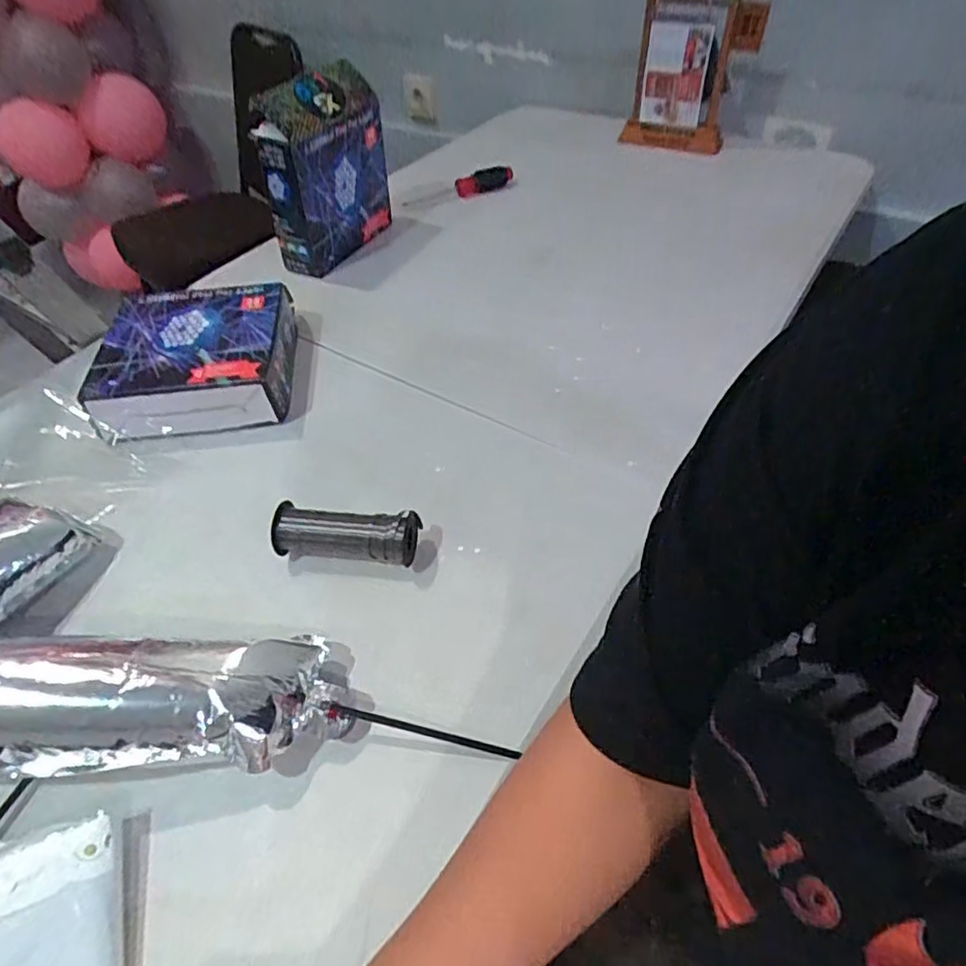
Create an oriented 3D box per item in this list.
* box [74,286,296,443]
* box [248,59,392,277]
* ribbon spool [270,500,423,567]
[{"bbox_3d":[-0.319,-0.145,0.691,0.196,0.063,0.192,-8,49,-5],"label":"box"},{"bbox_3d":[-0.207,-0.425,0.827,0.063,0.203,0.197,22,53,20],"label":"box"},{"bbox_3d":[-0.120,0.046,0.539,0.125,0.040,0.037,5,49,6],"label":"ribbon spool"}]

